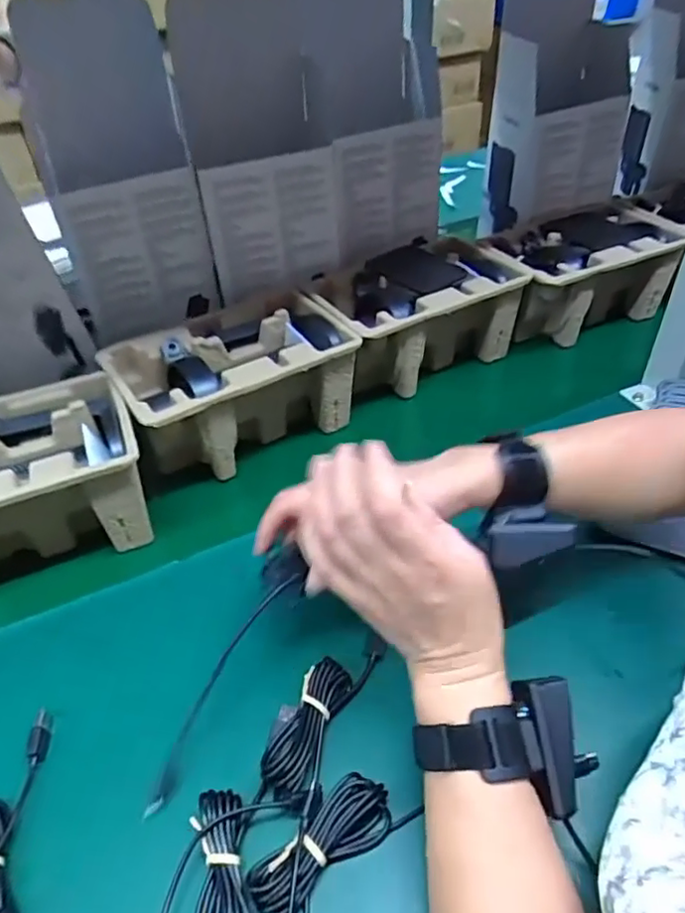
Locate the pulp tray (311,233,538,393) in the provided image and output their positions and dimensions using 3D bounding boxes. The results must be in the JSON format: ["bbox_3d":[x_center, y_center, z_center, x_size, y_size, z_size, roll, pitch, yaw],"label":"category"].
[{"bbox_3d":[0.088,-0.159,0.691,0.225,0.103,0.134,-24,42,-21],"label":"pulp tray"}]

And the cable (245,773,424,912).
[{"bbox_3d":[-0.008,0.220,0.344,0.097,0.016,0.037,-29,44,-26],"label":"cable"}]

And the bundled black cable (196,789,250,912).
[{"bbox_3d":[-0.066,0.232,0.330,0.030,0.019,0.087,-8,39,-3],"label":"bundled black cable"}]

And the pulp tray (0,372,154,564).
[{"bbox_3d":[-0.284,0.031,0.516,0.222,0.104,0.147,-18,40,-15],"label":"pulp tray"}]

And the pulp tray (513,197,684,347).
[{"bbox_3d":[0.294,-0.217,0.742,0.238,0.104,0.136,-21,41,-18],"label":"pulp tray"}]

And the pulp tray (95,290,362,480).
[{"bbox_3d":[-0.105,-0.069,0.609,0.223,0.106,0.141,-26,43,-23],"label":"pulp tray"}]

